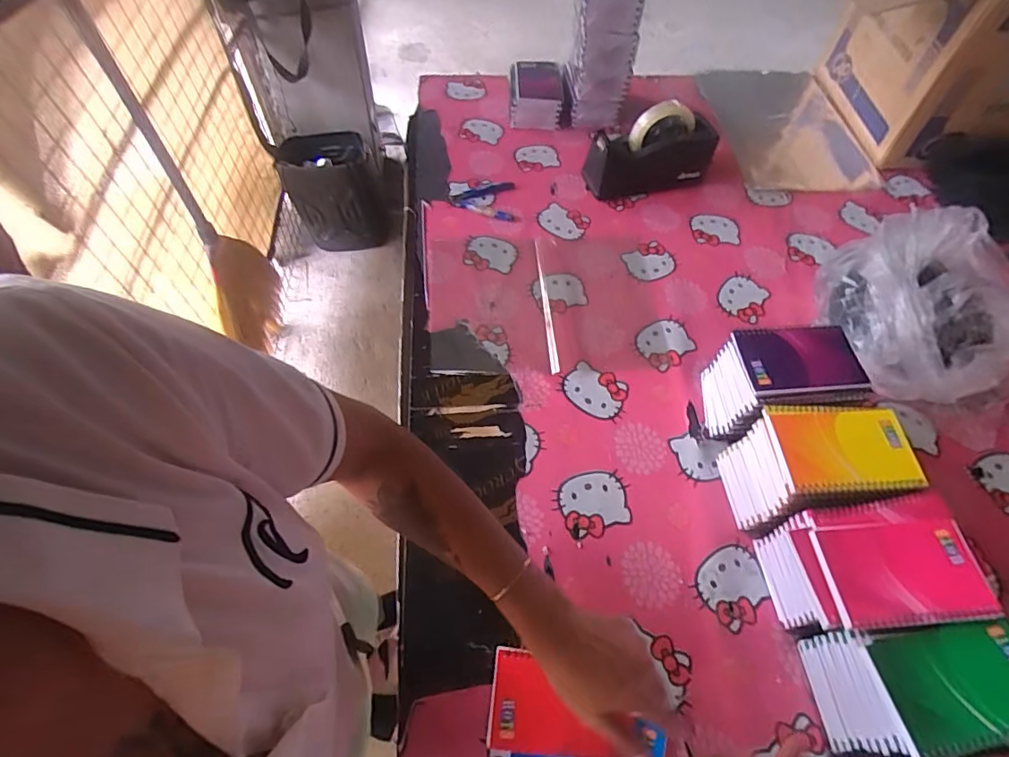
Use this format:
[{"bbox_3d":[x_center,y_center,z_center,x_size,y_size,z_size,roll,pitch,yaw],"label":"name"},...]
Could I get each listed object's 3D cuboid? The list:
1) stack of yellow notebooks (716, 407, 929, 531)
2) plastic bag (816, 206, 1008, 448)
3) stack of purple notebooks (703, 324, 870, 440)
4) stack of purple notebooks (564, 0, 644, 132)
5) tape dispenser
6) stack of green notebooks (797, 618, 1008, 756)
[{"bbox_3d":[0.323,0.098,0.561,0.129,0.129,0.099,-2,58,-5],"label":"stack of yellow notebooks"},{"bbox_3d":[0.562,-0.089,0.684,0.252,0.152,0.276,29,61,14],"label":"plastic bag"},{"bbox_3d":[0.315,0.016,0.616,0.132,0.128,0.101,-7,58,-6],"label":"stack of purple notebooks"},{"bbox_3d":[0.167,-0.572,0.920,0.108,0.230,0.098,4,58,-1],"label":"stack of purple notebooks"},{"bbox_3d":[0.236,-0.369,0.854,0.200,0.112,0.080,-10,59,-10],"label":"tape dispenser"},{"bbox_3d":[0.359,0.267,0.462,0.126,0.122,0.089,-5,58,-7],"label":"stack of green notebooks"}]

